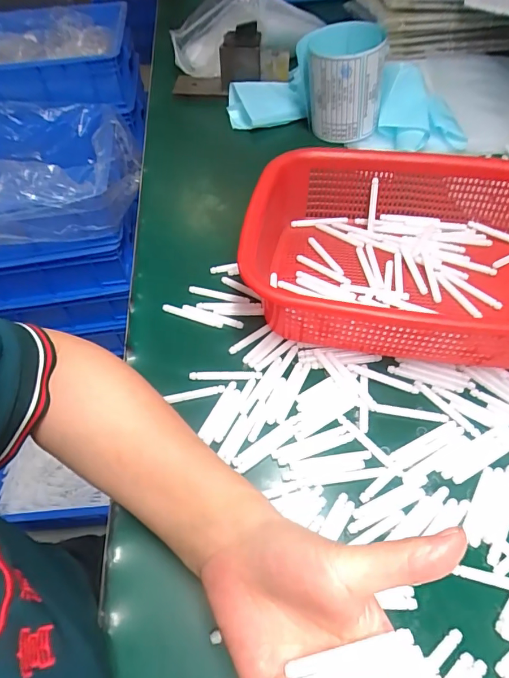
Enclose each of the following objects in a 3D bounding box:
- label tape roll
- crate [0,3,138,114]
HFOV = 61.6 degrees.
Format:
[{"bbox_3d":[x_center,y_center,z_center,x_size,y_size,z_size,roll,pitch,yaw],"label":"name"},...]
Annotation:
[{"bbox_3d":[0.107,-0.319,0.535,0.096,0.107,0.090,-5,54,-1],"label":"label tape roll"},{"bbox_3d":[-0.481,-0.603,0.909,0.426,0.113,0.300,-7,54,-3],"label":"crate"}]

